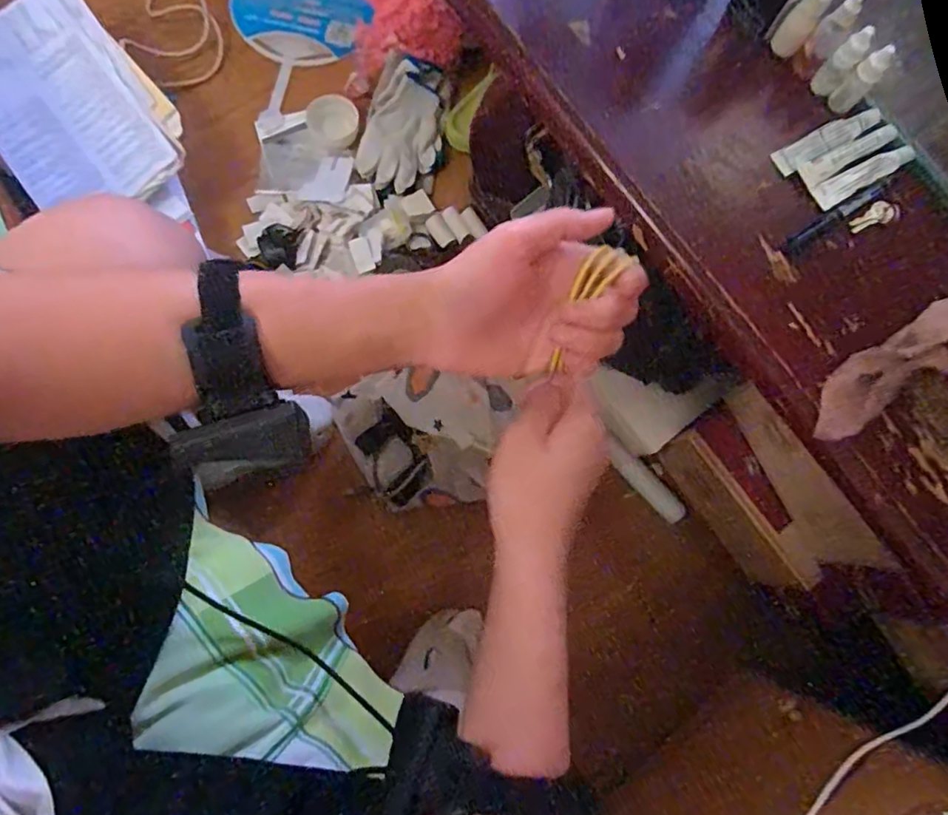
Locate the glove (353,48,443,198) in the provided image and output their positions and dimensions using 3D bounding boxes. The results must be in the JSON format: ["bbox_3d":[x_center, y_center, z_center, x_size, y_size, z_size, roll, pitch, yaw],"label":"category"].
[{"bbox_3d":[-0.126,-0.487,1.008,0.132,0.060,0.221,13,78,0],"label":"glove"}]

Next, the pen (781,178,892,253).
[{"bbox_3d":[0.308,-0.162,0.496,0.106,0.010,0.012,-32,82,-8],"label":"pen"}]

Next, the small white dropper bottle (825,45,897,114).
[{"bbox_3d":[0.324,-0.274,0.488,0.022,0.050,0.020,-40,83,-10],"label":"small white dropper bottle"}]

